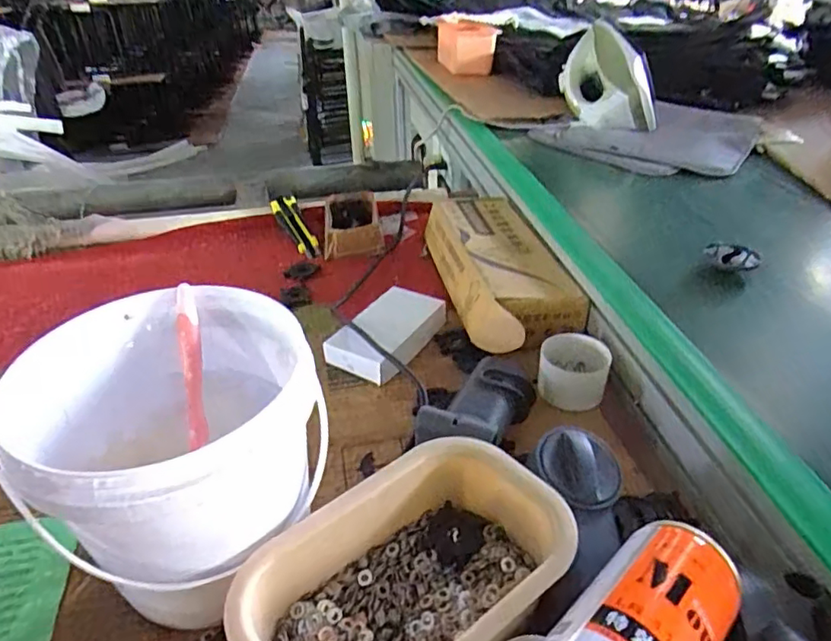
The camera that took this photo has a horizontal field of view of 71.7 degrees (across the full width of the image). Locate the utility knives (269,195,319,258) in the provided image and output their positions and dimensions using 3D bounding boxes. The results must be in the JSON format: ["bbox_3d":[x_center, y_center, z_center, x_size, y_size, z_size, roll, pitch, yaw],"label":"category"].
[{"bbox_3d":[-0.179,-0.143,0.880,0.039,0.017,0.141,-21,60,-24],"label":"utility knives"}]

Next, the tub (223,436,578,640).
[{"bbox_3d":[-0.004,0.173,0.364,0.201,0.083,0.130,-25,41,-29],"label":"tub"}]

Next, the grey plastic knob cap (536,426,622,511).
[{"bbox_3d":[0.119,0.105,0.417,0.059,0.018,0.061,-1,35,1],"label":"grey plastic knob cap"}]

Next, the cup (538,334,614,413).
[{"bbox_3d":[0.155,0.047,0.570,0.062,0.048,0.064,-1,35,1],"label":"cup"}]

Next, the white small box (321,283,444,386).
[{"bbox_3d":[-0.031,0.008,0.638,0.081,0.031,0.133,20,40,28],"label":"white small box"}]

